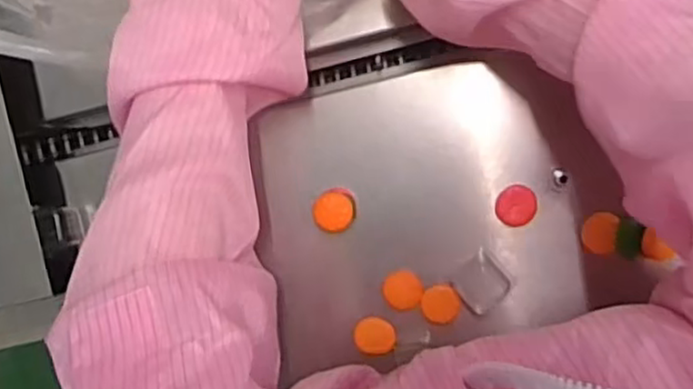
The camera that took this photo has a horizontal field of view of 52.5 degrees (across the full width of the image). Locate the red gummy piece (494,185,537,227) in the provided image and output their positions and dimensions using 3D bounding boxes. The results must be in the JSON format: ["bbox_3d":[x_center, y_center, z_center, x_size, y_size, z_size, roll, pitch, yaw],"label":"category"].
[{"bbox_3d":[0.122,0.008,0.505,0.028,0.007,0.030,0,92,8],"label":"red gummy piece"}]

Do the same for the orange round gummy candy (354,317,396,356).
[{"bbox_3d":[0.021,0.106,0.524,0.030,0.007,0.027,-5,91,8],"label":"orange round gummy candy"}]

